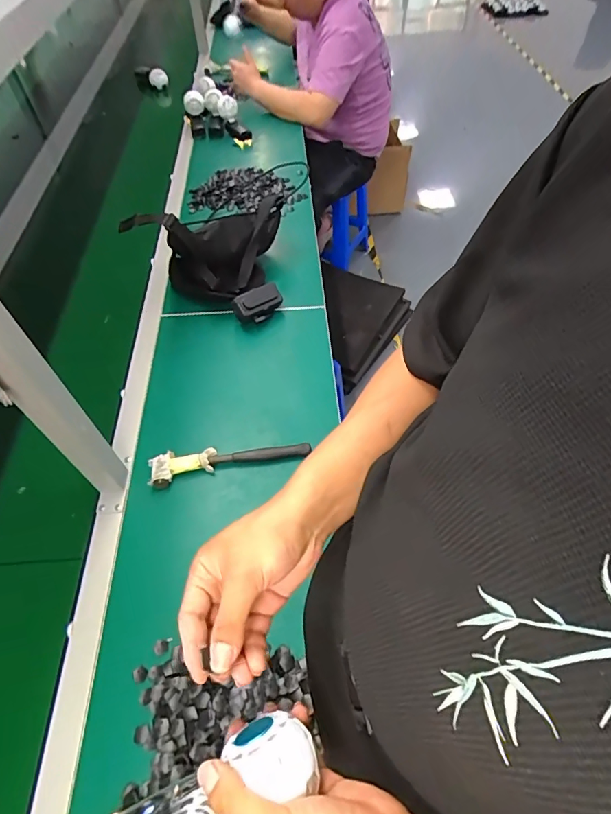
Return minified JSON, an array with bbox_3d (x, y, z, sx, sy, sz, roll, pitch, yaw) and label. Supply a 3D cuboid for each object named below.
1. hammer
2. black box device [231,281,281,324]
[{"bbox_3d":[-0.122,0.081,0.721,0.253,0.035,0.045,-12,55,-8],"label":"hammer"},{"bbox_3d":[-0.096,-0.206,0.899,0.101,0.066,0.043,-26,58,-16],"label":"black box device"}]

